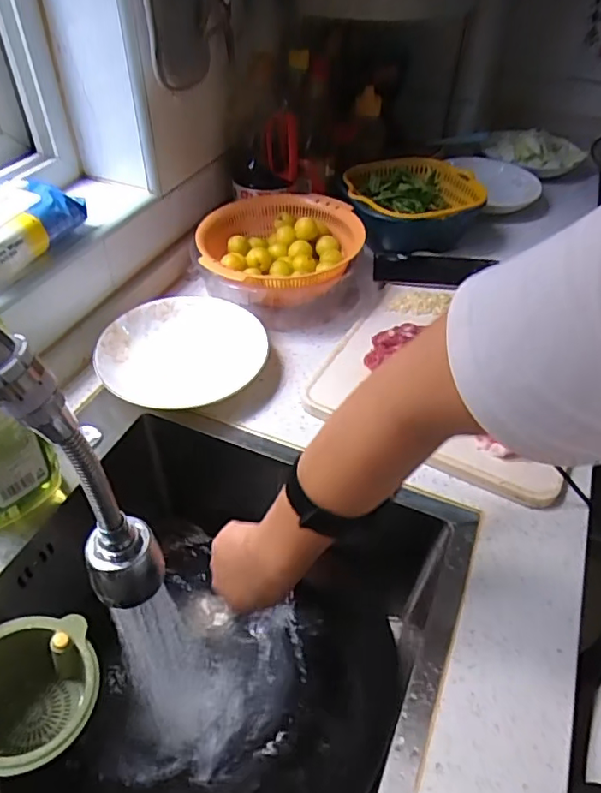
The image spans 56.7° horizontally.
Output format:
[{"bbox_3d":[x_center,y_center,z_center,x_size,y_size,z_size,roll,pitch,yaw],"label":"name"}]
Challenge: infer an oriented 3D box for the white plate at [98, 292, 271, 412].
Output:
[{"bbox_3d":[-0.144,-0.060,0.692,0.193,0.035,0.193,1,44,-1],"label":"white plate"}]

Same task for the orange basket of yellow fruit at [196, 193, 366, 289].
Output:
[{"bbox_3d":[-0.027,-0.199,0.784,0.219,0.081,0.231,1,42,-3],"label":"orange basket of yellow fruit"}]

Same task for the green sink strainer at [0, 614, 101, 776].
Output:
[{"bbox_3d":[-0.238,0.265,0.493,0.119,0.107,0.126,2,42,-2],"label":"green sink strainer"}]

